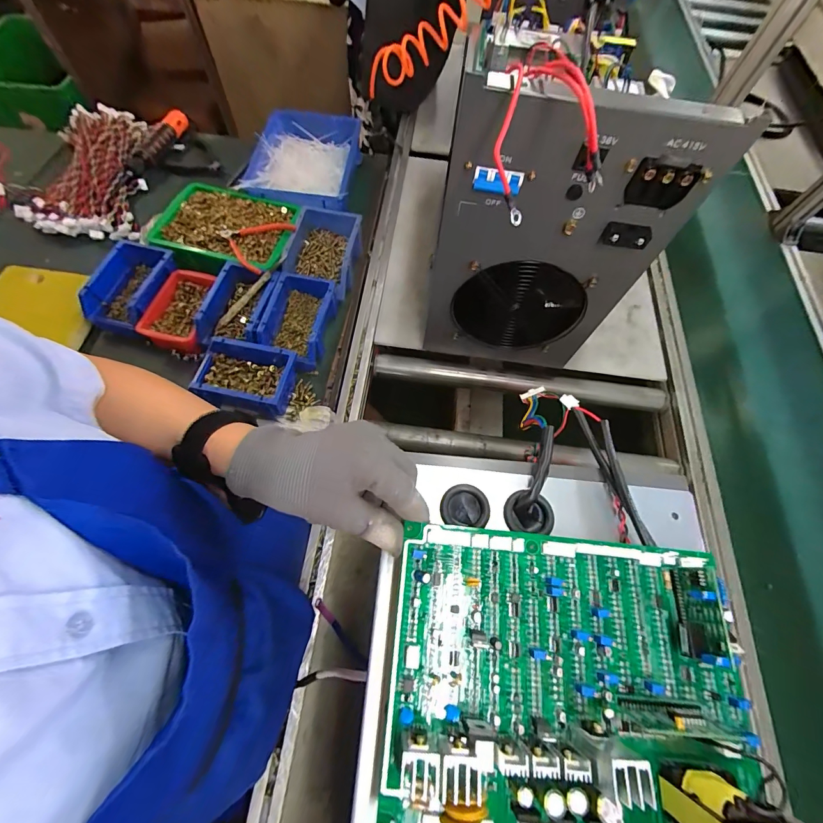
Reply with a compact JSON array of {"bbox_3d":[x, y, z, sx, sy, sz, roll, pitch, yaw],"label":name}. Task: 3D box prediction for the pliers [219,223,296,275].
[{"bbox_3d":[-0.303,-0.327,0.697,0.126,0.024,0.123,29,68,9],"label":"pliers"}]

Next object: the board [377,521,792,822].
[{"bbox_3d":[0.104,0.168,0.228,0.232,0.050,0.168,6,66,-1],"label":"board"}]

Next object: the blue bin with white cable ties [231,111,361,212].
[{"bbox_3d":[-0.243,-0.540,0.825,0.220,0.089,0.287,4,66,-2],"label":"blue bin with white cable ties"}]

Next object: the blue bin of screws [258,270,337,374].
[{"bbox_3d":[-0.206,-0.162,0.665,0.117,0.058,0.167,11,66,1],"label":"blue bin of screws"}]

